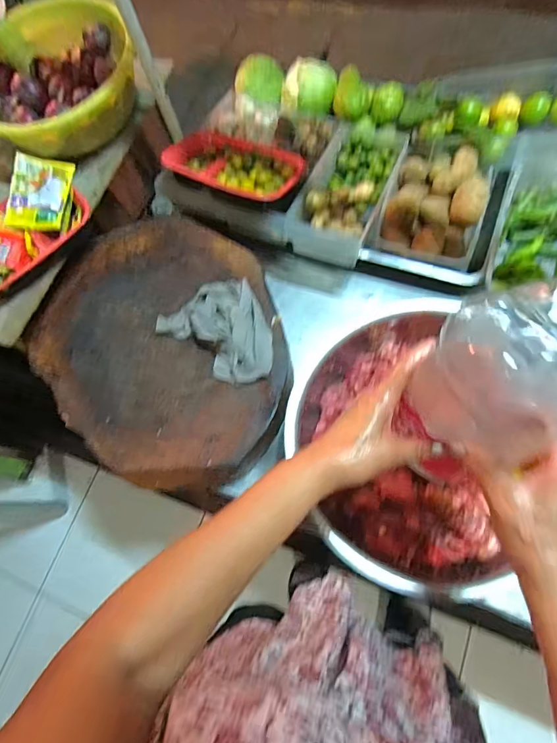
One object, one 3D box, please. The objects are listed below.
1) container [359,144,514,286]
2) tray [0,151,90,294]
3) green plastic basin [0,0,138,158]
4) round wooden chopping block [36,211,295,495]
[{"bbox_3d":[0.279,-0.275,0.738,0.191,0.090,0.240,22,76,14],"label":"container"},{"bbox_3d":[-0.406,-0.230,0.654,0.162,0.068,0.241,37,80,17],"label":"tray"},{"bbox_3d":[-0.384,-0.491,0.728,0.270,0.088,0.270,-2,72,7],"label":"green plastic basin"},{"bbox_3d":[-0.178,-0.040,0.678,0.367,0.091,0.457,-33,71,-3],"label":"round wooden chopping block"}]

